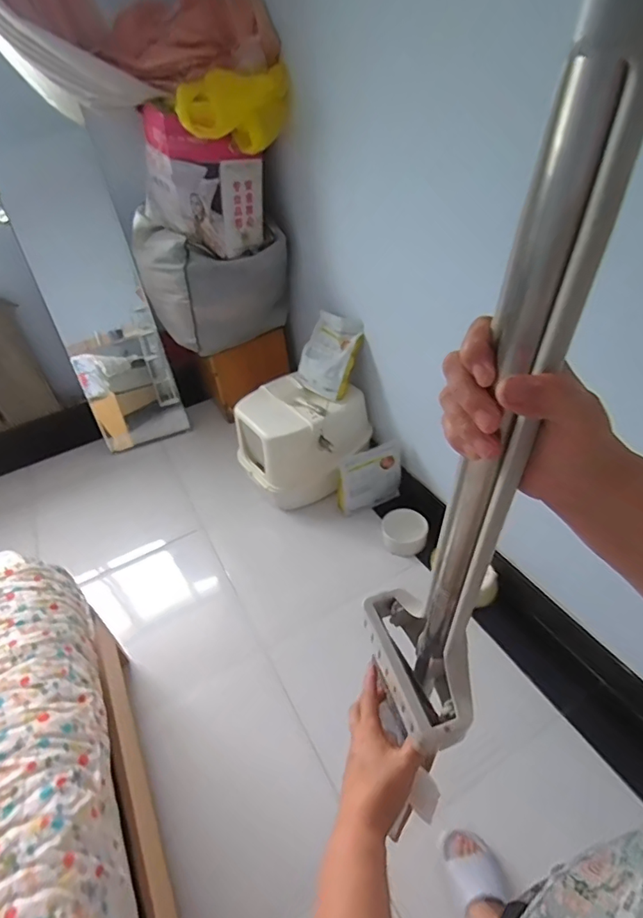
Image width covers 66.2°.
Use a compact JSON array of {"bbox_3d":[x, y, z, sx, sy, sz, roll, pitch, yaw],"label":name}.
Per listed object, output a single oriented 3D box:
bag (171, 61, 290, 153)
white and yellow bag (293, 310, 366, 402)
[{"bbox_3d":[-0.277,-1.084,1.558,0.373,0.203,0.103,7,43,17],"label":"bag"},{"bbox_3d":[0.023,-0.409,1.951,0.286,0.129,0.315,27,93,45],"label":"white and yellow bag"}]

